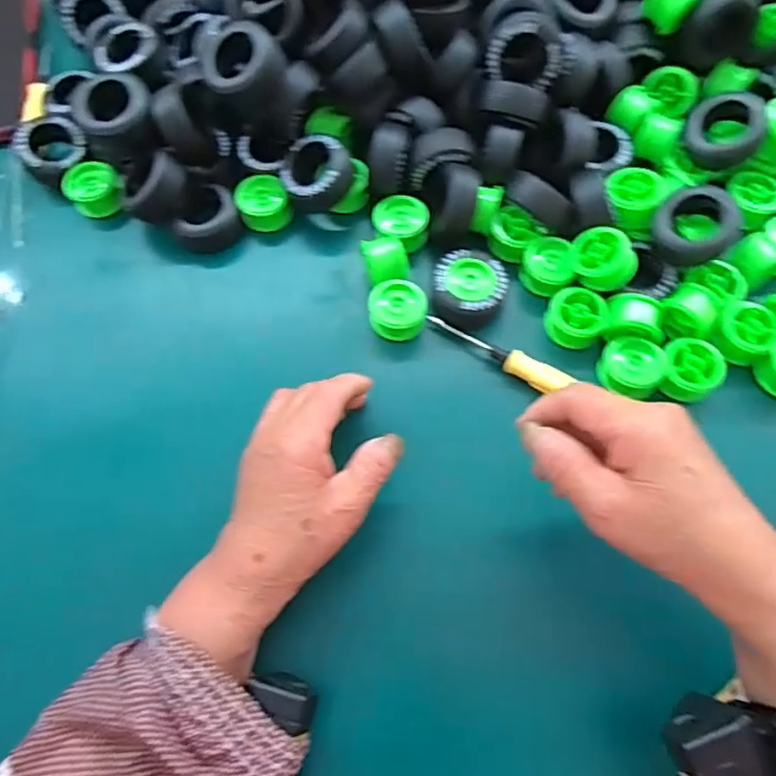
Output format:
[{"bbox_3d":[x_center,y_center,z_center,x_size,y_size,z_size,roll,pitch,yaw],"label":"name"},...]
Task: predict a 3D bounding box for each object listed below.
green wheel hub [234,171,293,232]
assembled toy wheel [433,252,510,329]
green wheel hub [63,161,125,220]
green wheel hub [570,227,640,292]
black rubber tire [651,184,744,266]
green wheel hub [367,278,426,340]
[{"bbox_3d":[-0.086,-0.129,0.424,0.034,0.017,0.039,-19,69,-5],"label":"green wheel hub"},{"bbox_3d":[0.054,-0.063,0.400,0.046,0.031,0.043,-1,68,2],"label":"assembled toy wheel"},{"bbox_3d":[-0.206,-0.139,0.433,0.034,0.023,0.045,-43,72,-13],"label":"green wheel hub"},{"bbox_3d":[0.133,-0.080,0.381,0.033,0.021,0.032,-21,63,27],"label":"green wheel hub"},{"bbox_3d":[0.188,-0.099,0.375,0.047,0.019,0.046,14,101,30],"label":"black rubber tire"},{"bbox_3d":[0.006,-0.050,0.392,0.035,0.025,0.031,8,69,6],"label":"green wheel hub"}]

